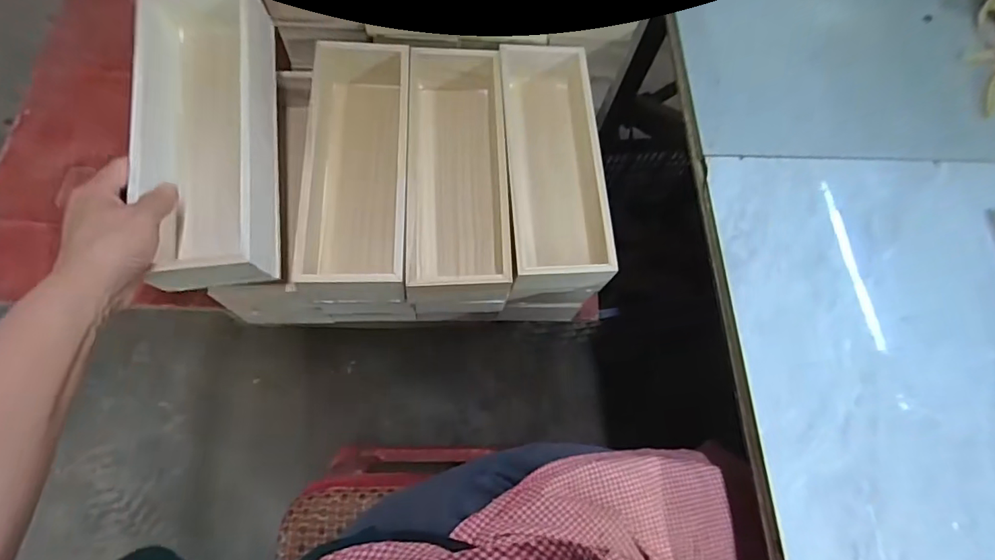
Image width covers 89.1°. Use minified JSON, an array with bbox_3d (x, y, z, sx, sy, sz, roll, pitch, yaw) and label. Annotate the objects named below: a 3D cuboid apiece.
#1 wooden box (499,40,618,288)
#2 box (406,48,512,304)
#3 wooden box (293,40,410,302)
[{"bbox_3d":[0.062,-0.130,0.566,0.095,0.073,0.276,-2,72,-6],"label":"wooden box"},{"bbox_3d":[-0.046,-0.121,0.554,0.105,0.065,0.301,-1,72,-5],"label":"box"},{"bbox_3d":[-0.143,-0.123,0.538,0.100,0.073,0.288,-1,72,-5],"label":"wooden box"}]

